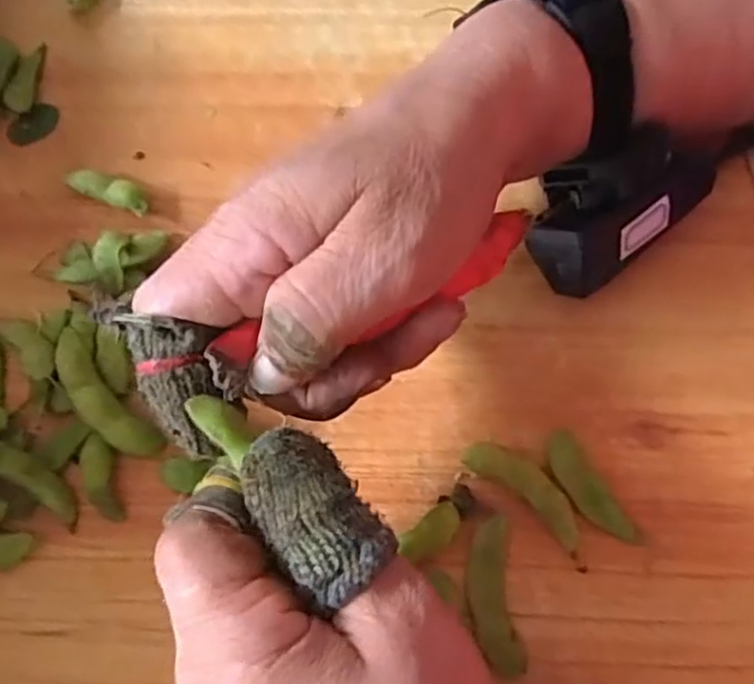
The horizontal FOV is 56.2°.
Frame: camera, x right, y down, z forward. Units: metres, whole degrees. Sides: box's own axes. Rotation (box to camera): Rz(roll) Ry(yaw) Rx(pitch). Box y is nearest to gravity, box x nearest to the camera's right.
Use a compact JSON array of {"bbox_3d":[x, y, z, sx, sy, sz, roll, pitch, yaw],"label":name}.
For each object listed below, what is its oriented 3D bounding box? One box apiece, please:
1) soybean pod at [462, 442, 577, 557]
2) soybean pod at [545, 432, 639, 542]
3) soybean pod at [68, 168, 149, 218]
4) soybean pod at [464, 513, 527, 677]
[{"bbox_3d":[0.053,0.052,0.248,0.048,0.007,0.016,40,76,15],"label":"soybean pod"},{"bbox_3d":[0.074,0.053,0.249,0.015,0.006,0.044,-33,72,-10],"label":"soybean pod"},{"bbox_3d":[-0.111,-0.063,0.295,0.036,0.009,0.012,21,71,9],"label":"soybean pod"},{"bbox_3d":[0.038,0.084,0.236,0.017,0.010,0.049,-3,69,1],"label":"soybean pod"}]

